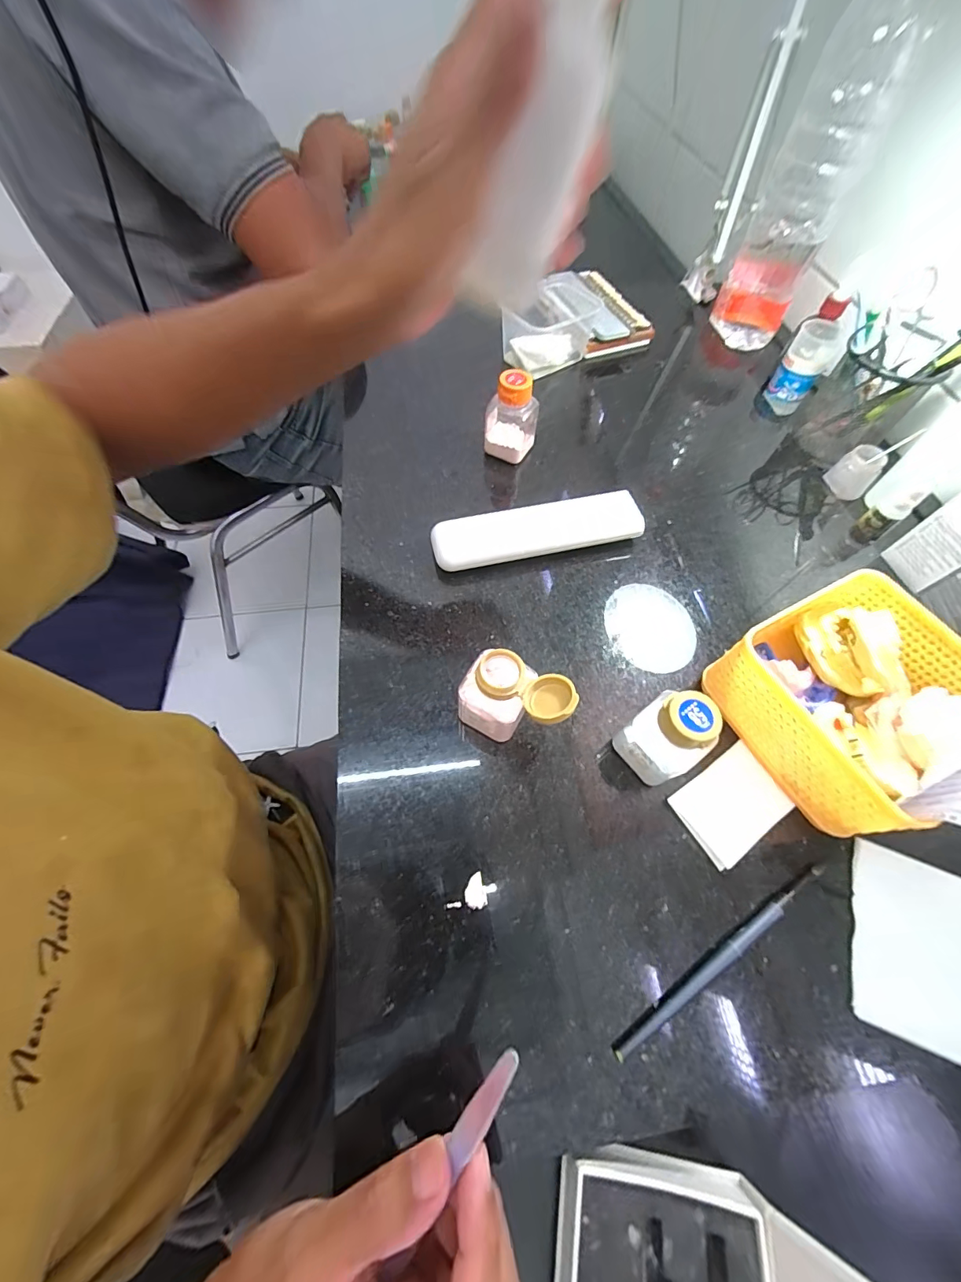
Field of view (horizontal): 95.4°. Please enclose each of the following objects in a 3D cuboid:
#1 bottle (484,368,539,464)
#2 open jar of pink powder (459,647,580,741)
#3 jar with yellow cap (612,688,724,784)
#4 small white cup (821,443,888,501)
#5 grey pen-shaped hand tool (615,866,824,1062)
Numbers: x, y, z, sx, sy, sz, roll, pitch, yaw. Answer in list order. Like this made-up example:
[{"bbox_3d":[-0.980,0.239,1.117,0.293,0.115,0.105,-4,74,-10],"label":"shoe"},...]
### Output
[{"bbox_3d":[0.031,-0.215,0.418,0.044,0.078,0.044,1,61,-2],"label":"bottle"},{"bbox_3d":[0.021,0.035,0.278,0.066,0.075,0.048,13,61,4],"label":"open jar of pink powder"},{"bbox_3d":[0.112,0.061,0.268,0.036,0.075,0.039,-28,66,-17],"label":"jar with yellow cap"},{"bbox_3d":[0.384,-0.173,0.446,0.032,0.042,0.039,-37,69,-20],"label":"small white cup"},{"bbox_3d":[0.138,0.176,0.244,0.158,0.007,0.008,-29,66,-17],"label":"grey pen-shaped hand tool"}]

